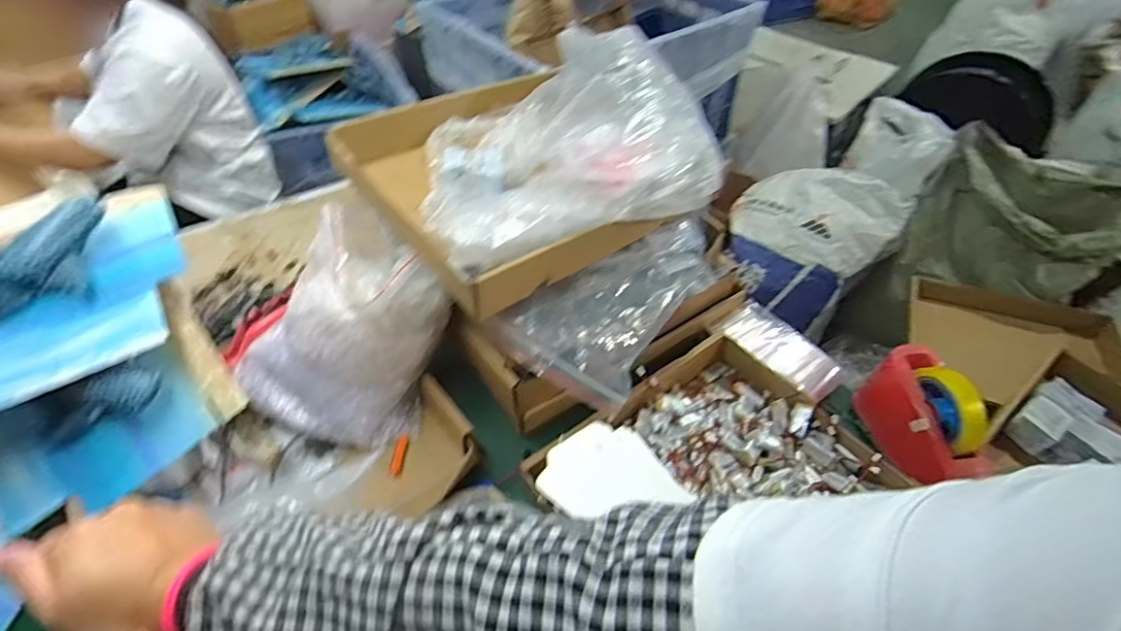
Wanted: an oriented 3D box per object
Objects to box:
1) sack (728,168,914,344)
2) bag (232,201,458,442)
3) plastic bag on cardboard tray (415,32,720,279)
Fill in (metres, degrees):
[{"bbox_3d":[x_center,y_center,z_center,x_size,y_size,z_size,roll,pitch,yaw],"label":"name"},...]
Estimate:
[{"bbox_3d":[0.590,-0.181,1.406,0.380,0.278,0.322,33,54,27],"label":"sack"},{"bbox_3d":[-0.260,0.027,0.660,0.218,0.209,0.173,-35,56,-29],"label":"bag"},{"bbox_3d":[-0.014,-0.240,0.706,0.348,0.119,0.362,-14,48,-14],"label":"plastic bag on cardboard tray"}]

